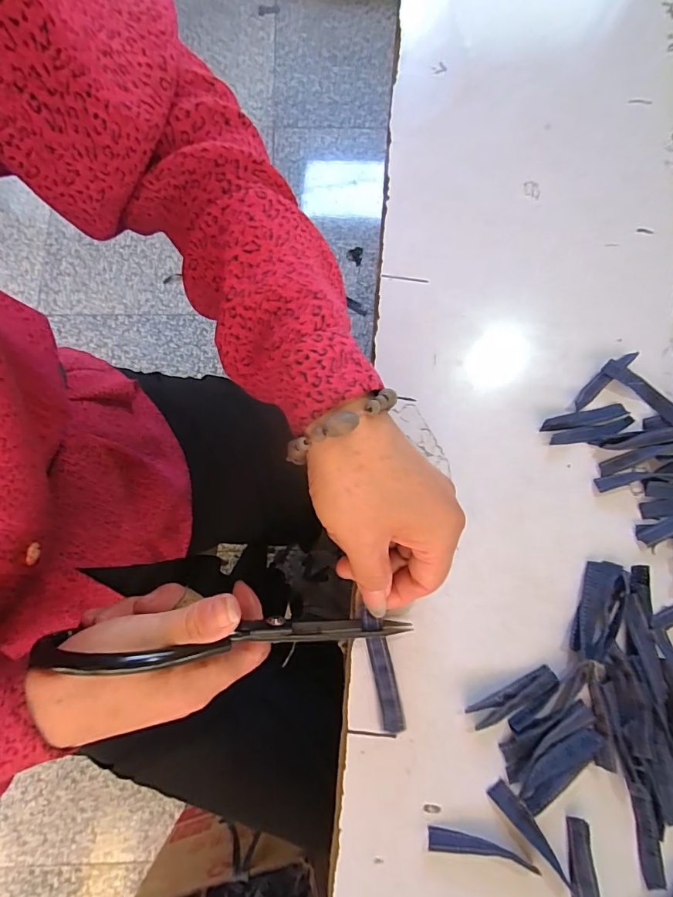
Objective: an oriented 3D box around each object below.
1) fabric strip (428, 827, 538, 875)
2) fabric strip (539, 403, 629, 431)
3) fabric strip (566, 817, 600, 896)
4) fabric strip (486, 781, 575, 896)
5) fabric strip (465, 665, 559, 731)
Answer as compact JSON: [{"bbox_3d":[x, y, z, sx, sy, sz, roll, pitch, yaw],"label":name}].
[{"bbox_3d":[0.078,0.215,0.238,0.059,0.007,0.011,13,77,2],"label":"fabric strip"},{"bbox_3d":[0.164,-0.020,0.296,0.057,0.004,0.011,-11,78,-3],"label":"fabric strip"},{"bbox_3d":[0.131,0.230,0.235,0.014,0.007,0.060,-6,77,-2],"label":"fabric strip"},{"bbox_3d":[0.107,0.207,0.240,0.011,0.007,0.058,-42,81,-9],"label":"fabric strip"},{"bbox_3d":[0.102,0.143,0.256,0.054,0.004,0.015,-24,79,-6],"label":"fabric strip"}]

